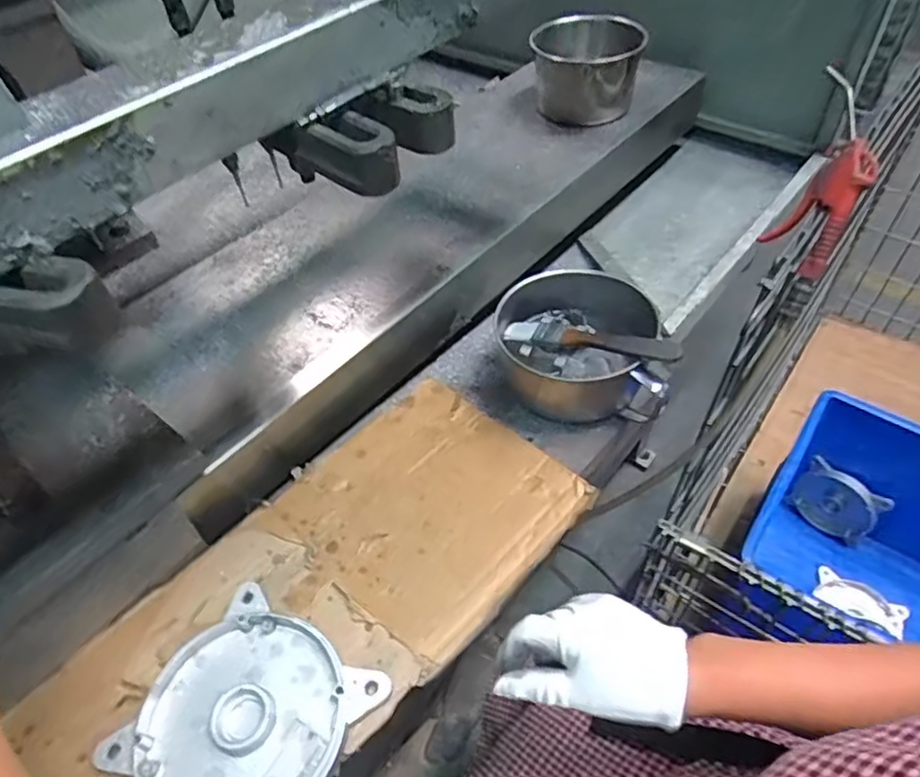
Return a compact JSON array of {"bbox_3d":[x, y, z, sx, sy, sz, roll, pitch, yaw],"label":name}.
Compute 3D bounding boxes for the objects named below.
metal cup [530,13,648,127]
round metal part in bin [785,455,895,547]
[{"bbox_3d":[0.177,-0.447,0.868,0.136,0.096,0.136,11,51,14],"label":"metal cup"},{"bbox_3d":[0.702,0.204,1.162,0.142,0.140,0.035,29,43,21],"label":"round metal part in bin"}]

